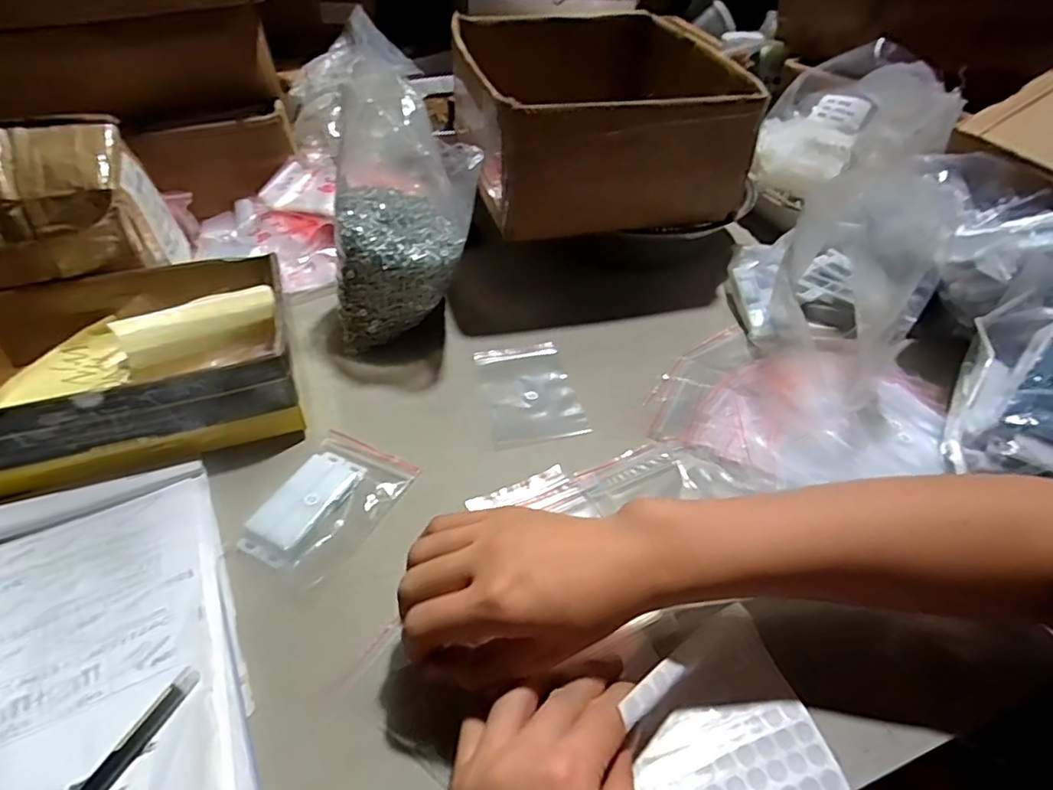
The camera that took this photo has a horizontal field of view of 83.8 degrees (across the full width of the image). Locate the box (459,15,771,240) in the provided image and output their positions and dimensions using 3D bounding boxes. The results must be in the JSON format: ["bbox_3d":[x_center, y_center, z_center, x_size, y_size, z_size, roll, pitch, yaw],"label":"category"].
[{"bbox_3d":[0.068,-0.301,0.633,0.256,0.134,0.297,-8,44,-8],"label":"box"}]

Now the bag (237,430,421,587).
[{"bbox_3d":[-0.141,0.074,0.420,0.075,0.010,0.111,19,47,18],"label":"bag"}]

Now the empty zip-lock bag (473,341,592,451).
[{"bbox_3d":[0.002,-0.005,0.517,0.079,0.004,0.116,-9,44,-9],"label":"empty zip-lock bag"}]

